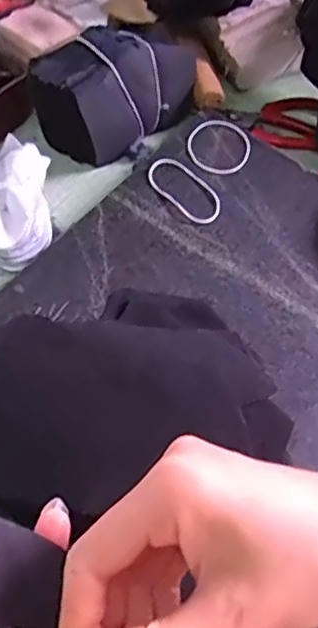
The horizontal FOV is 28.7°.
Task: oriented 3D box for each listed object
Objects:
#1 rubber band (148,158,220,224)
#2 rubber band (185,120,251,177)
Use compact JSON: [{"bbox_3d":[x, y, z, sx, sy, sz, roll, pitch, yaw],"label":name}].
[{"bbox_3d":[0.021,-0.097,0.478,0.037,0.004,0.068,-36,67,-24],"label":"rubber band"},{"bbox_3d":[0.051,-0.138,0.507,0.052,0.006,0.064,24,56,13],"label":"rubber band"}]

